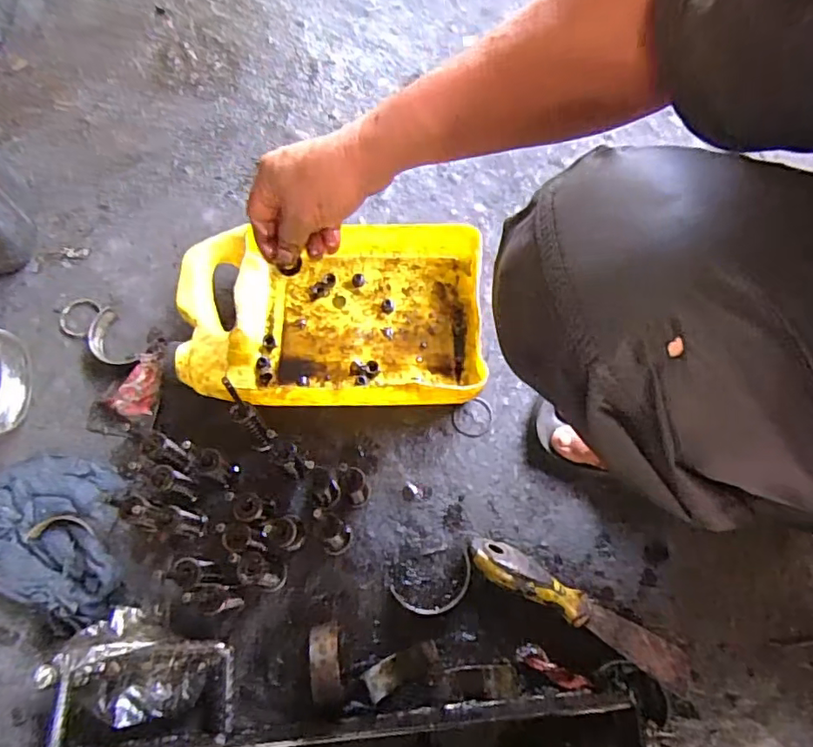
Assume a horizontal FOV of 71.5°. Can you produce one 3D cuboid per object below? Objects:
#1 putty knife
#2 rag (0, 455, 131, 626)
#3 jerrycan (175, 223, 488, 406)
[{"bbox_3d":[0.148,0.201,0.480,0.204,0.028,0.032,29,70,9],"label":"putty knife"},{"bbox_3d":[-0.311,0.136,0.500,0.150,0.028,0.119,18,69,5],"label":"rag"},{"bbox_3d":[-0.067,-0.055,0.556,0.281,0.070,0.176,-1,69,-2],"label":"jerrycan"}]

